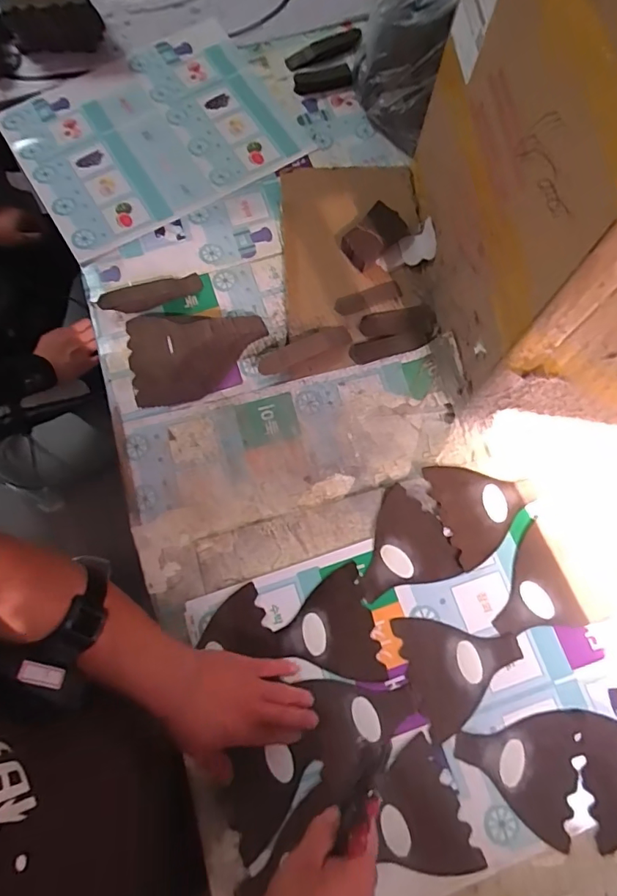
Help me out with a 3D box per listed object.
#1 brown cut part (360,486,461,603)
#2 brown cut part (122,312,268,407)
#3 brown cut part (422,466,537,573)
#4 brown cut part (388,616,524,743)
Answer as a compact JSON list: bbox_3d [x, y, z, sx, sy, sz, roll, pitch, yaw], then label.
[{"bbox_3d":[0.118,0.118,0.640,0.126,0.004,0.128,-14,72,-2],"label":"brown cut part"},{"bbox_3d":[-0.168,-0.150,0.723,0.201,0.045,0.149,-12,72,-1],"label":"brown cut part"},{"bbox_3d":[0.236,0.075,0.648,0.124,0.010,0.136,-18,72,-3],"label":"brown cut part"},{"bbox_3d":[0.189,0.265,0.594,0.138,0.004,0.135,-15,72,-2],"label":"brown cut part"}]

